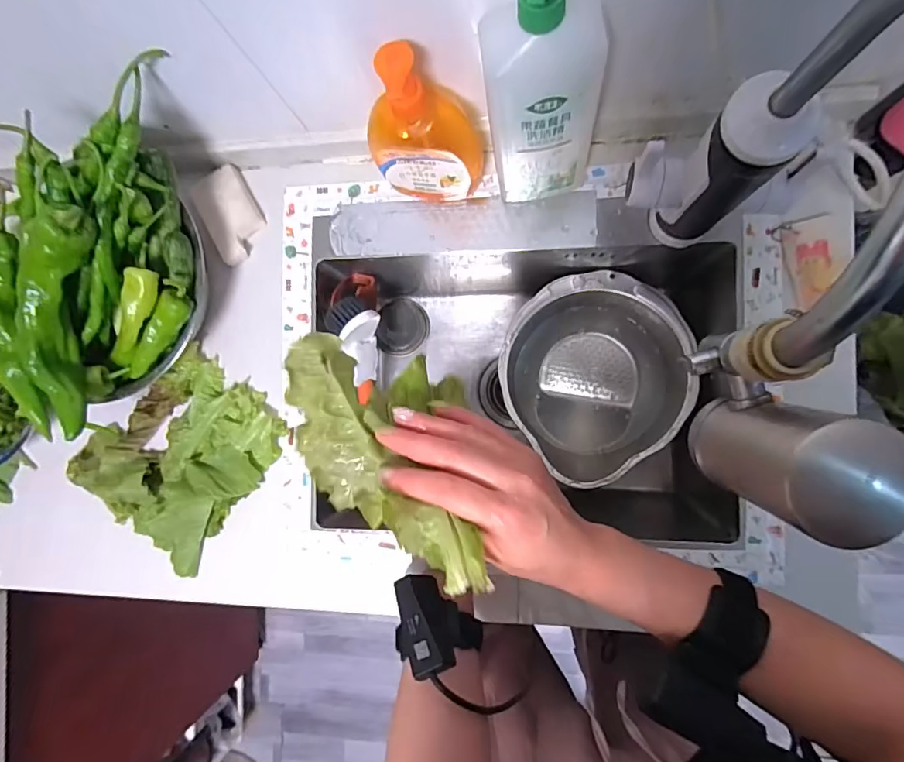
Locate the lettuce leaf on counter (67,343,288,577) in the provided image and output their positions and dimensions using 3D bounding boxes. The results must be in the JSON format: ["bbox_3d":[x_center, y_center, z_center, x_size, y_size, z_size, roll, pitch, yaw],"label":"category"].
[{"bbox_3d":[-0.325,0.080,0.582,0.207,0.051,0.221,38,94,7],"label":"lettuce leaf on counter"}]

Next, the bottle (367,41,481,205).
[{"bbox_3d":[-0.031,-0.229,0.469,0.111,0.185,0.063,-3,89,8],"label":"bottle"}]

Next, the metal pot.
[{"bbox_3d":[0.183,-0.014,0.664,0.224,0.152,0.230,0,89,8],"label":"metal pot"}]

